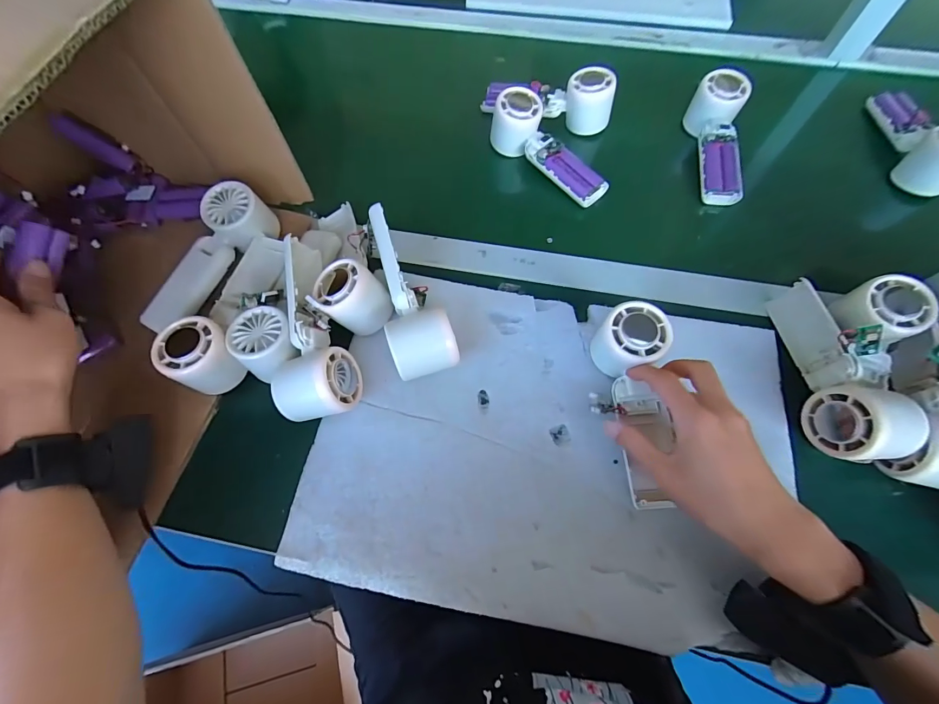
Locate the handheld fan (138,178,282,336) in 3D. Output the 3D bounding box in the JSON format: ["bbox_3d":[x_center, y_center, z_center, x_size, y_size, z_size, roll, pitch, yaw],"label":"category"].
[{"bbox_3d":[-0.265,-0.092,0.408,0.058,0.055,0.165,33,85,14],"label":"handheld fan"}]

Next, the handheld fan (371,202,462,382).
[{"bbox_3d":[-0.058,-0.052,0.371,0.060,0.065,0.163,-17,67,-7],"label":"handheld fan"}]

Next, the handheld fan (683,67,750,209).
[{"bbox_3d":[0.301,-0.257,0.482,0.052,0.042,0.170,3,81,1],"label":"handheld fan"}]

